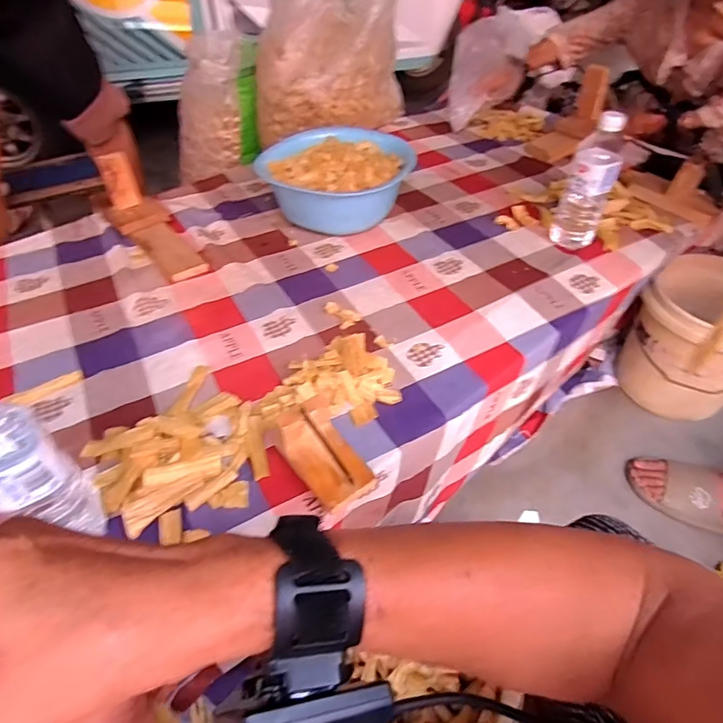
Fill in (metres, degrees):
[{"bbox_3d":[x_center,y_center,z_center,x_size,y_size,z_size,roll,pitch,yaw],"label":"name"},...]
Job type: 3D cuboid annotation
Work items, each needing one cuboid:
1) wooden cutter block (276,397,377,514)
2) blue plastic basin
[{"bbox_3d":[-0.037,0.095,0.515,0.065,0.063,0.099,-30,53,-27],"label":"wooden cutter block"},{"bbox_3d":[-0.047,-0.346,0.910,0.251,0.106,0.268,0,45,0],"label":"blue plastic basin"}]

